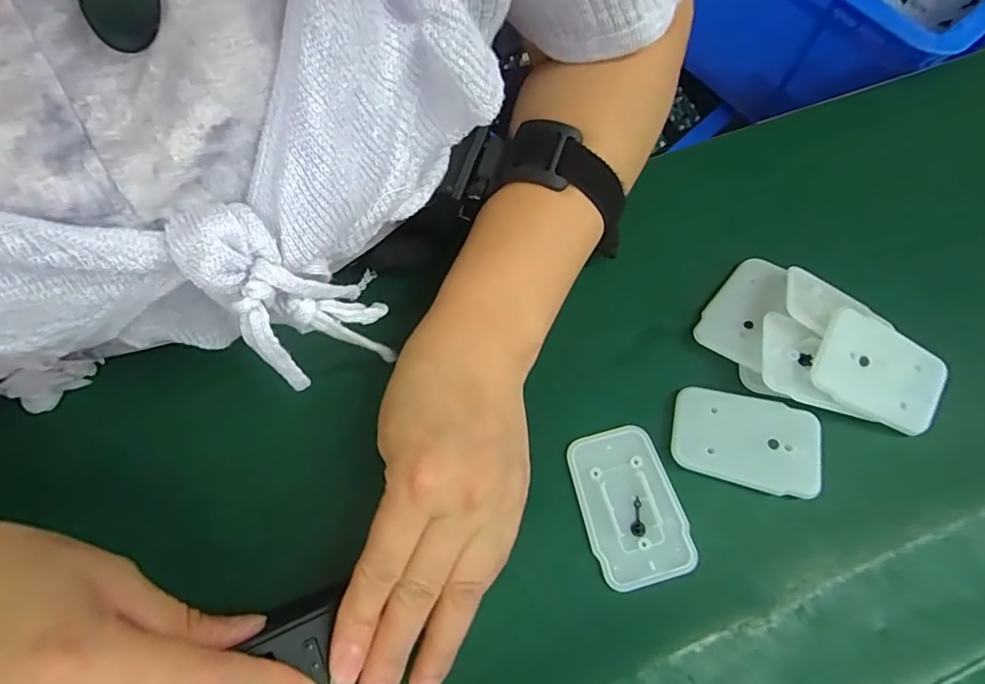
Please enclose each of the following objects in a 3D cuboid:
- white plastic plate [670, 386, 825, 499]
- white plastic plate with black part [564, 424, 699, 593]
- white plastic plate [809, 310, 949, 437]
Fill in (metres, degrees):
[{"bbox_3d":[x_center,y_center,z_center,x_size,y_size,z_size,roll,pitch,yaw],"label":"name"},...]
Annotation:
[{"bbox_3d":[0.122,0.047,0.252,0.068,0.009,0.041,15,68,7],"label":"white plastic plate"},{"bbox_3d":[0.063,0.075,0.247,0.044,0.004,0.069,-14,68,-6],"label":"white plastic plate with black part"},{"bbox_3d":[0.185,0.014,0.252,0.058,0.007,0.043,27,81,3],"label":"white plastic plate"}]

